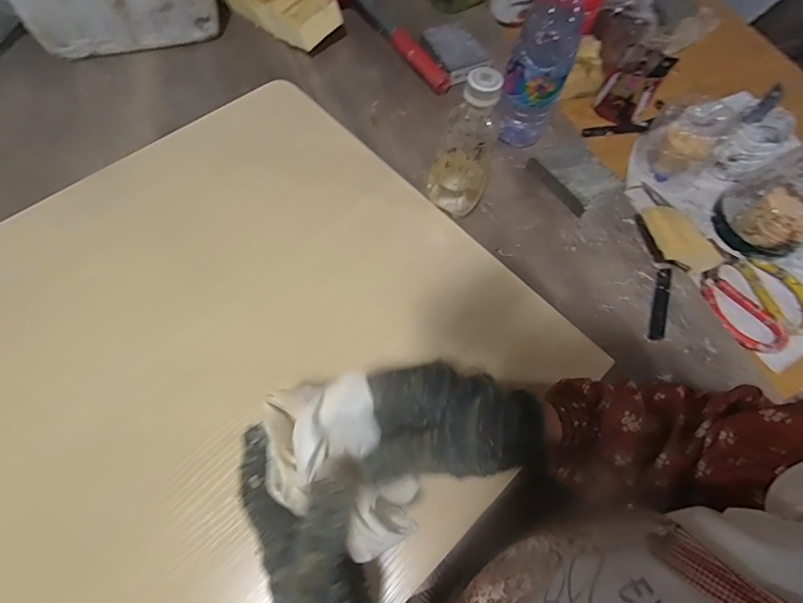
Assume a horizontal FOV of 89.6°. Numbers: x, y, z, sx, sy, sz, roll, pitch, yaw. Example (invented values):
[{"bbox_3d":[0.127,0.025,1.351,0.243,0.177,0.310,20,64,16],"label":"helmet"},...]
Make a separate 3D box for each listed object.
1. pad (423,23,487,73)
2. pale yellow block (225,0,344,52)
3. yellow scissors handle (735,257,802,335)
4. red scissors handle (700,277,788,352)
[{"bbox_3d":[0.077,-0.370,0.592,0.072,0.017,0.097,-22,69,-12],"label":"pad"},{"bbox_3d":[-0.193,-0.451,0.599,0.240,0.051,0.081,36,71,16],"label":"pale yellow block"},{"bbox_3d":[0.437,-0.011,0.465,0.061,0.006,0.097,-10,67,-7],"label":"yellow scissors handle"},{"bbox_3d":[0.382,0.018,0.453,0.055,0.008,0.093,-30,71,-15],"label":"red scissors handle"}]

